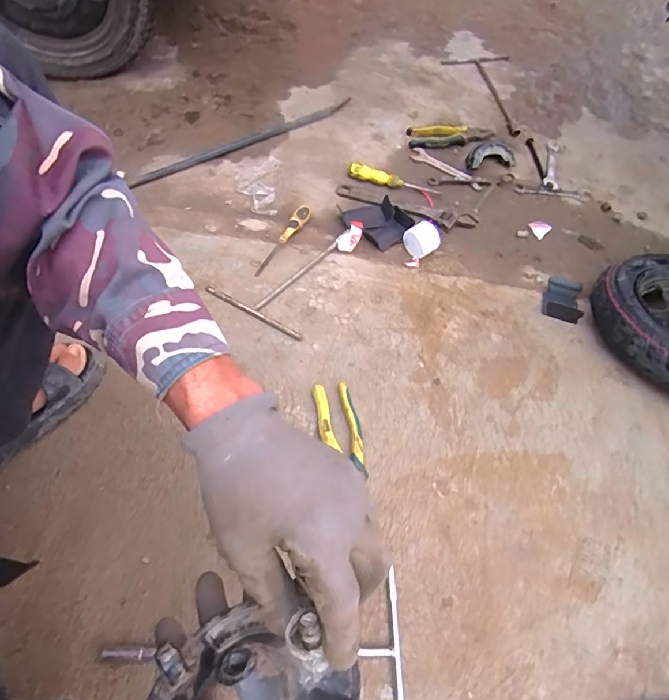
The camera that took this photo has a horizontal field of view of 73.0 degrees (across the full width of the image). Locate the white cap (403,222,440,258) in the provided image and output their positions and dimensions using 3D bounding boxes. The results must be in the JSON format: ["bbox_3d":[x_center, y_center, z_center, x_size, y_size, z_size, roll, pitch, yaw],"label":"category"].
[{"bbox_3d":[0.166,-0.205,0.855,0.056,0.046,0.059,-32,69,-16],"label":"white cap"}]

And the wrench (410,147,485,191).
[{"bbox_3d":[0.243,-0.390,0.973,0.173,0.013,0.028,32,67,13],"label":"wrench"}]

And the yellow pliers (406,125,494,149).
[{"bbox_3d":[0.256,-0.479,1.011,0.179,0.028,0.061,-3,64,-4],"label":"yellow pliers"}]

